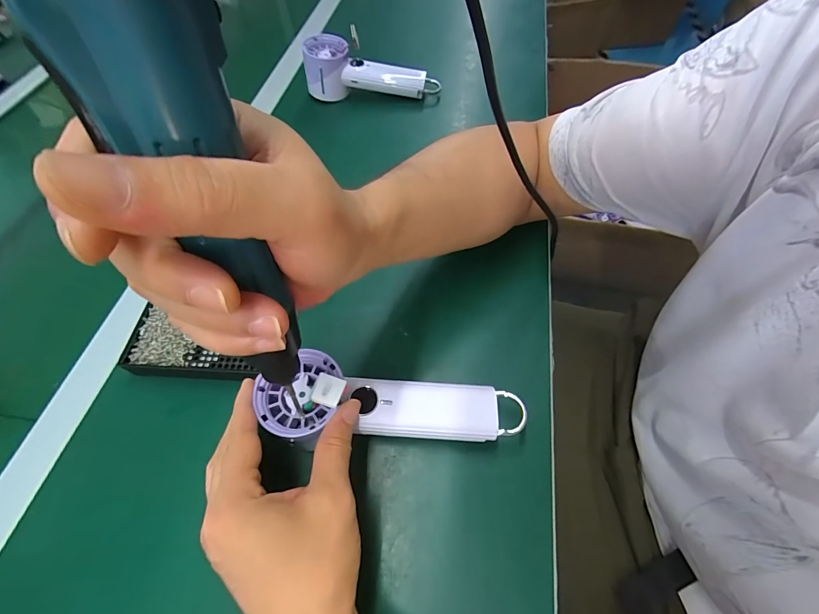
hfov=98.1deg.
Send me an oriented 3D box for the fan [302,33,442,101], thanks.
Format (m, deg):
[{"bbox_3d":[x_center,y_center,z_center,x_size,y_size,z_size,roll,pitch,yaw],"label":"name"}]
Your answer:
[{"bbox_3d":[-0.055,-0.341,0.517,0.188,0.067,0.051,1,59,4],"label":"fan"}]

